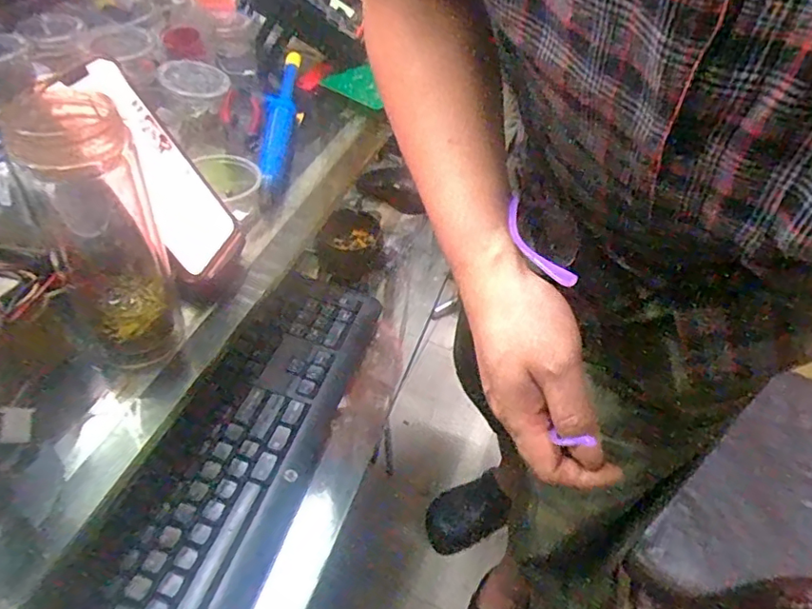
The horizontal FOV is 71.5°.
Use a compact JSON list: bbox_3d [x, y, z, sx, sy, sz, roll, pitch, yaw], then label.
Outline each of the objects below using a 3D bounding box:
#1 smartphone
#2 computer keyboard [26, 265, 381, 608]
[{"bbox_3d":[-0.186,-0.098,0.415,0.011,0.157,0.081,-15,31,25],"label":"smartphone"},{"bbox_3d":[-0.144,0.121,0.475,0.122,0.033,0.430,14,44,8],"label":"computer keyboard"}]

